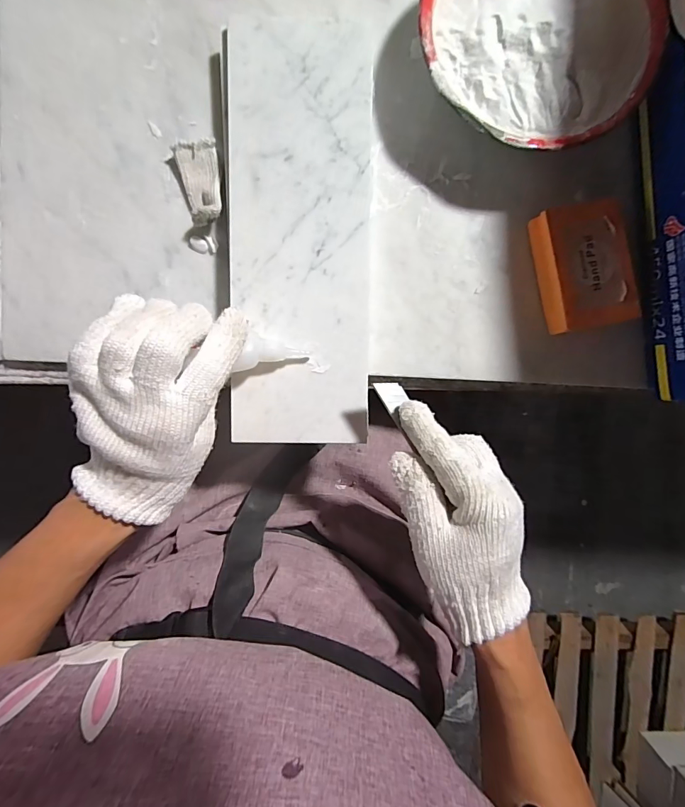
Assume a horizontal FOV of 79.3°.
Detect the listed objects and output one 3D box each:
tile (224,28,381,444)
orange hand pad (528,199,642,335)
[{"bbox_3d":[-0.031,-0.118,0.304,0.106,0.004,0.291,1,94,-2],"label":"tile"},{"bbox_3d":[0.188,-0.105,0.324,0.060,0.034,0.092,-11,94,2],"label":"orange hand pad"}]

